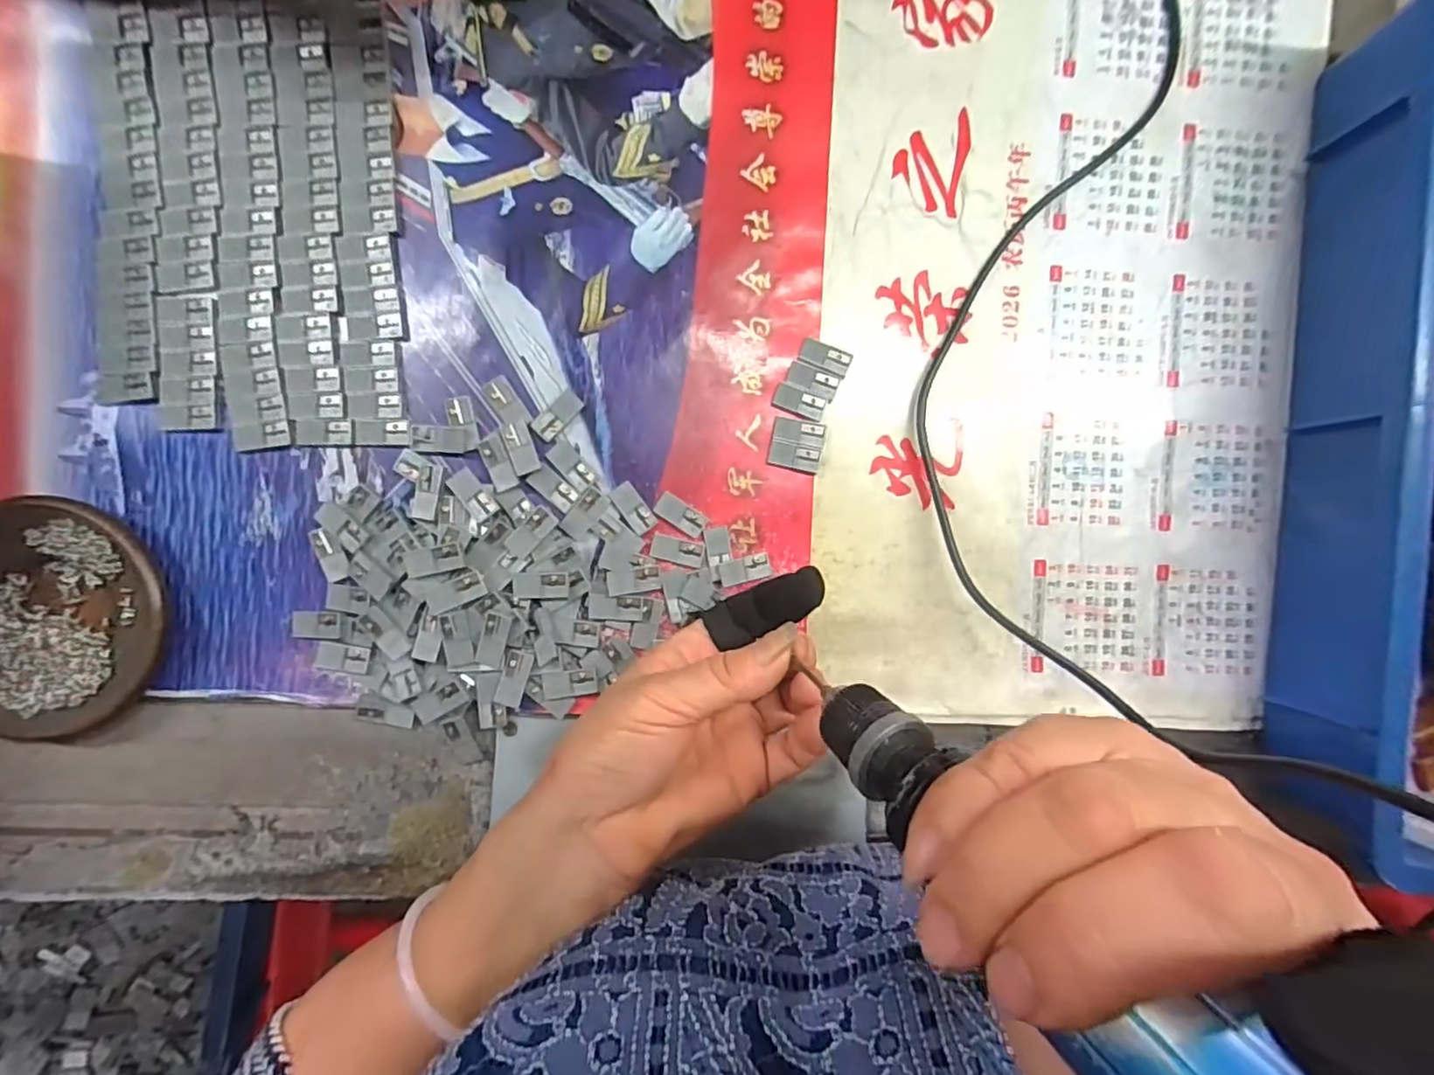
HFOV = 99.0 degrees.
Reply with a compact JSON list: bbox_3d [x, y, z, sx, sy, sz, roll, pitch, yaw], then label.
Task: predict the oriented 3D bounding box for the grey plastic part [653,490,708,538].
[{"bbox_3d":[-0.019,-0.012,0.326,0.027,0.004,0.013,33,89,-4],"label":"grey plastic part"}]

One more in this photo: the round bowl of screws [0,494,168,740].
[{"bbox_3d":[-0.327,0.039,0.301,0.104,0.019,0.112,0,91,-4],"label":"round bowl of screws"}]

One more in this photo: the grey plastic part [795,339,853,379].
[{"bbox_3d":[0.059,-0.097,0.329,0.028,0.004,0.014,21,90,-4],"label":"grey plastic part"}]

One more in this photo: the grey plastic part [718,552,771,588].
[{"bbox_3d":[0.015,0.017,0.327,0.027,0.007,0.012,-13,92,-3],"label":"grey plastic part"}]

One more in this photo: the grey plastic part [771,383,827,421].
[{"bbox_3d":[0.045,-0.073,0.331,0.028,0.004,0.014,19,90,-4],"label":"grey plastic part"}]

